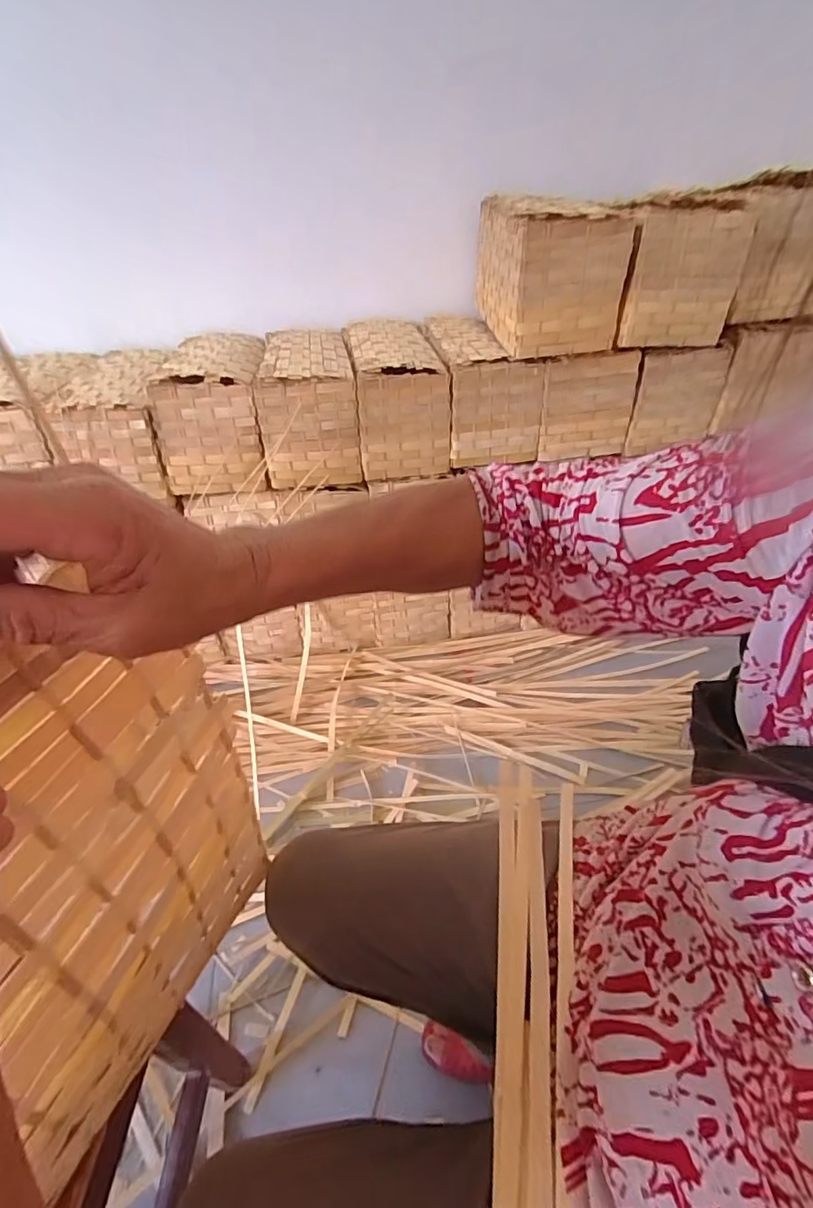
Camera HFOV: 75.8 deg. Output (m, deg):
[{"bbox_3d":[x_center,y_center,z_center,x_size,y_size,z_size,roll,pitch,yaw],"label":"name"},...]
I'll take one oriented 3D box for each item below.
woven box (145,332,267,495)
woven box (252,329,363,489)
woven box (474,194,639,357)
[{"bbox_3d":[-0.389,-0.410,1.104,0.185,0.215,0.389,-7,35,-5],"label":"woven box"},{"bbox_3d":[-0.195,-0.424,1.115,0.182,0.222,0.349,-5,34,-2],"label":"woven box"},{"bbox_3d":[0.255,-0.621,0.998,0.175,0.218,0.368,-6,35,-3],"label":"woven box"}]

